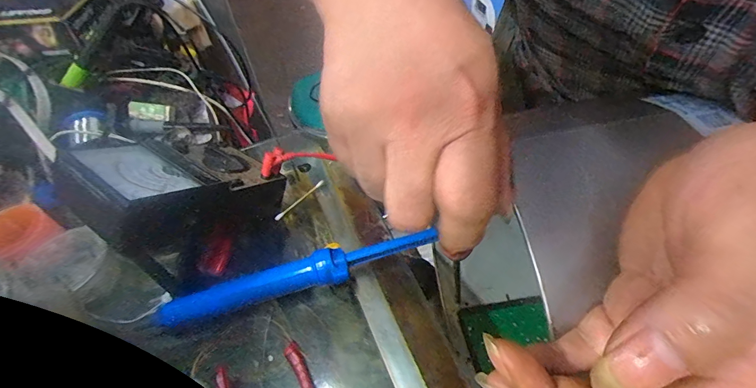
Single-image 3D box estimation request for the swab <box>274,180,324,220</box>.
[{"bbox_3d":[-0.088,0.005,0.429,0.006,0.004,0.071,32,60,27],"label":"swab"}]

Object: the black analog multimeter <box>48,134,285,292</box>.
[{"bbox_3d":[-0.184,-0.008,0.367,0.125,0.124,0.150,29,58,26],"label":"black analog multimeter"}]

